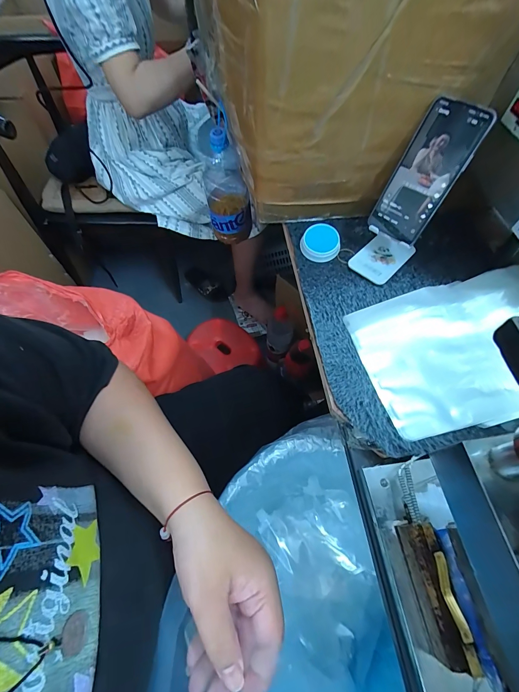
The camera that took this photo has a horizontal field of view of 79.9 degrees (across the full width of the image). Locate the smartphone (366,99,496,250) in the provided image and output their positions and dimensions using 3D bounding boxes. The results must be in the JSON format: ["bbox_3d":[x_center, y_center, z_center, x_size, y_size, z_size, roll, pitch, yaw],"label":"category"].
[{"bbox_3d":[0.217,-0.224,0.409,0.077,0.161,0.008,40,38,20],"label":"smartphone"}]

